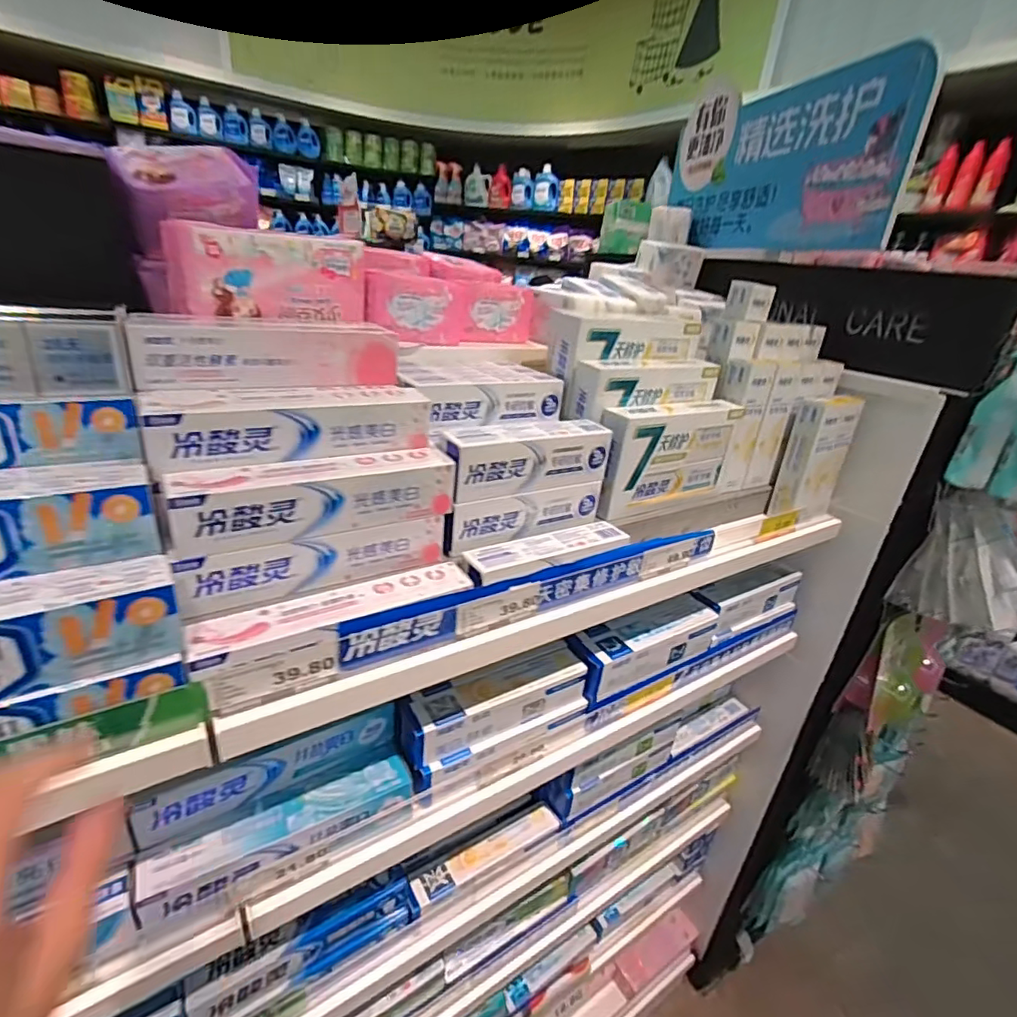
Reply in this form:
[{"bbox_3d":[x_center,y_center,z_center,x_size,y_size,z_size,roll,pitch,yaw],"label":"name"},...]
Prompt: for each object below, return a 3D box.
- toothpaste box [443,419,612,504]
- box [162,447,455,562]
[{"bbox_3d":[0.025,-0.055,0.571,0.199,0.067,0.039,-10,29,-31],"label":"toothpaste box"},{"bbox_3d":[-0.157,-0.011,0.460,0.226,0.054,0.040,-11,29,-32],"label":"box"}]

